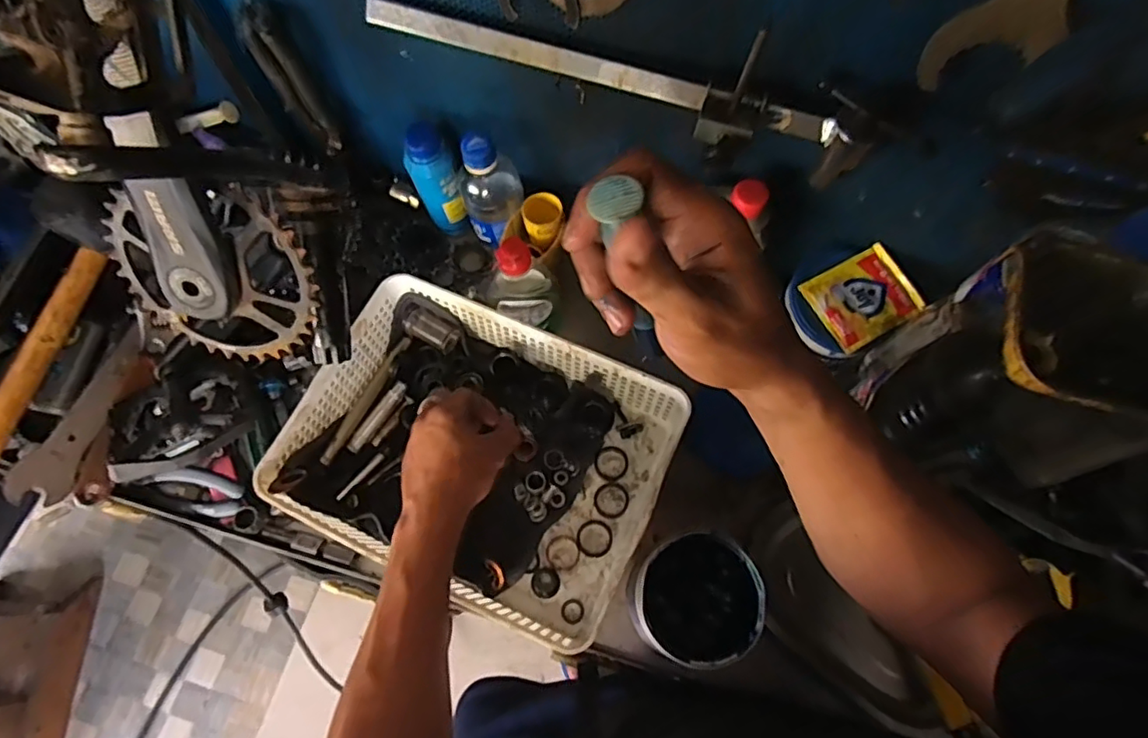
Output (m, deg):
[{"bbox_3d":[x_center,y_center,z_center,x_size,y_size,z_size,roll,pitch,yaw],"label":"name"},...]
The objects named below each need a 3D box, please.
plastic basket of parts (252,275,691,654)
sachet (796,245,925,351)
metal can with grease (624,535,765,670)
[{"bbox_3d":[-0.082,0.073,0.576,0.331,0.071,0.268,24,71,9],"label":"plastic basket of parts"},{"bbox_3d":[0.278,-0.069,0.570,0.094,0.013,0.078,-29,72,-10],"label":"sachet"},{"bbox_3d":[0.104,0.198,0.512,0.103,0.066,0.096,0,69,0],"label":"metal can with grease"}]

